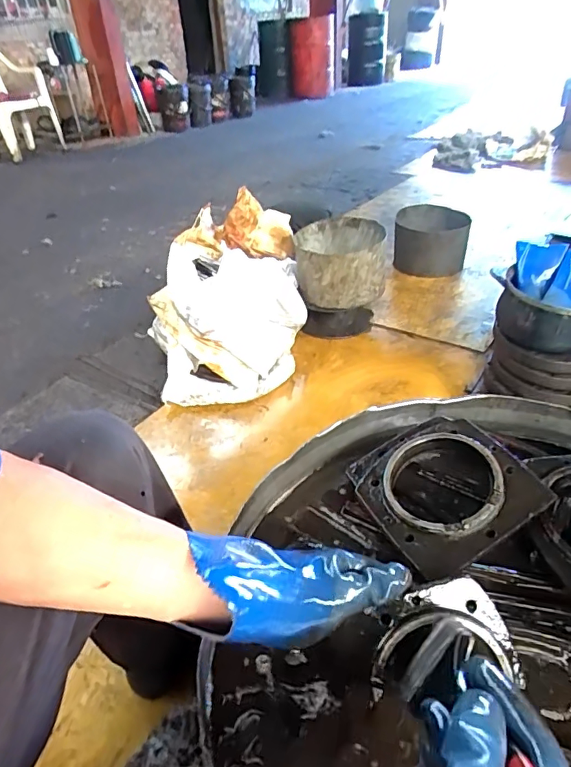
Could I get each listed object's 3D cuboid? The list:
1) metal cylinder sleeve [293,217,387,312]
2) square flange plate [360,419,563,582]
[{"bbox_3d":[0.181,-0.390,1.620,0.286,0.192,0.292,-5,37,-1],"label":"metal cylinder sleeve"},{"bbox_3d":[0.168,0.108,0.526,0.154,0.020,0.157,-33,42,-5],"label":"square flange plate"}]

